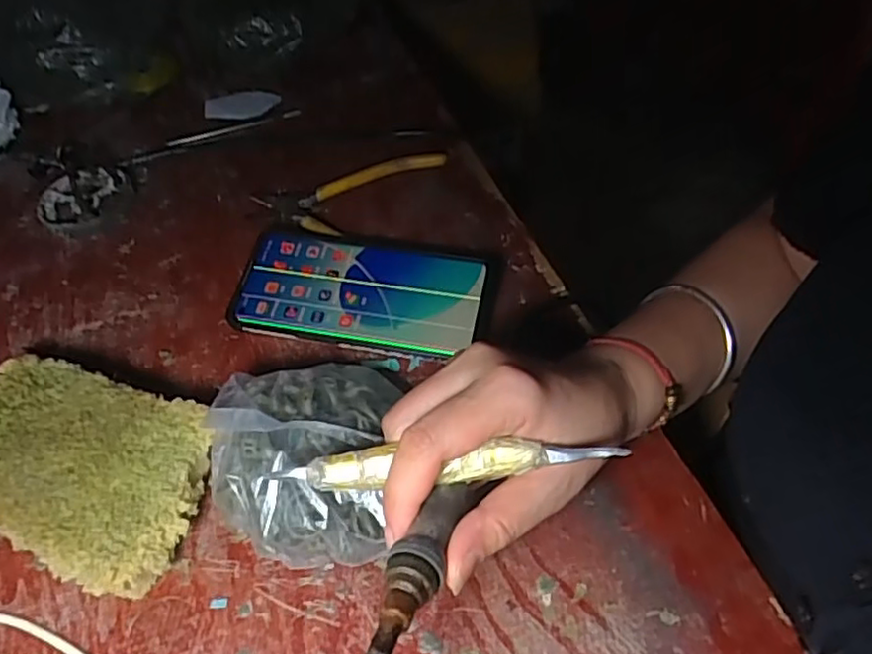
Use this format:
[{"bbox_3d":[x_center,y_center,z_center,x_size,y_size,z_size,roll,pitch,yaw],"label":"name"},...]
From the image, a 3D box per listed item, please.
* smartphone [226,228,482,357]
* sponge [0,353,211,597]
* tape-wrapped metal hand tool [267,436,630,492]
[{"bbox_3d":[-0.049,-0.026,0.429,0.158,0.010,0.083,9,61,9],"label":"smartphone"},{"bbox_3d":[-0.186,0.076,0.344,0.138,0.044,0.093,14,53,13],"label":"sponge"},{"bbox_3d":[0.001,0.057,0.278,0.138,0.010,0.015,-5,51,3],"label":"tape-wrapped metal hand tool"}]

